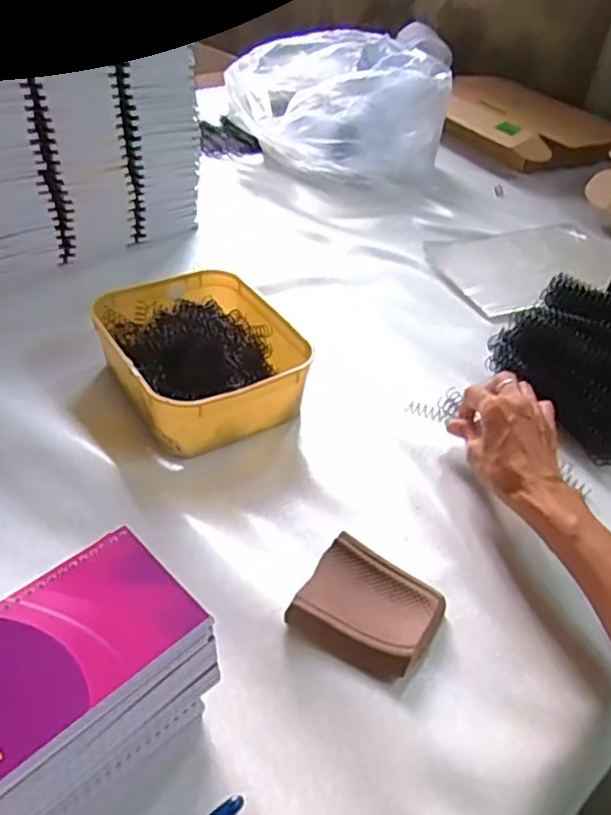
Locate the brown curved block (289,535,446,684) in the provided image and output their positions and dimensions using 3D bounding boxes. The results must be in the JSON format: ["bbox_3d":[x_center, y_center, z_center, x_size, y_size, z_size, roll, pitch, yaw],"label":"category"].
[{"bbox_3d":[0.045,0.134,0.436,0.087,0.022,0.083,23,41,19],"label":"brown curved block"}]

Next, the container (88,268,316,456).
[{"bbox_3d":[-0.099,-0.052,0.602,0.161,0.056,0.204,-18,45,-28],"label":"container"}]

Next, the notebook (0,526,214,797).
[{"bbox_3d":[-0.123,0.120,0.318,0.079,0.014,0.131,34,46,29],"label":"notebook"}]

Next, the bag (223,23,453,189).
[{"bbox_3d":[0.055,-0.494,1.055,0.342,0.165,0.261,15,40,11],"label":"bag"}]

